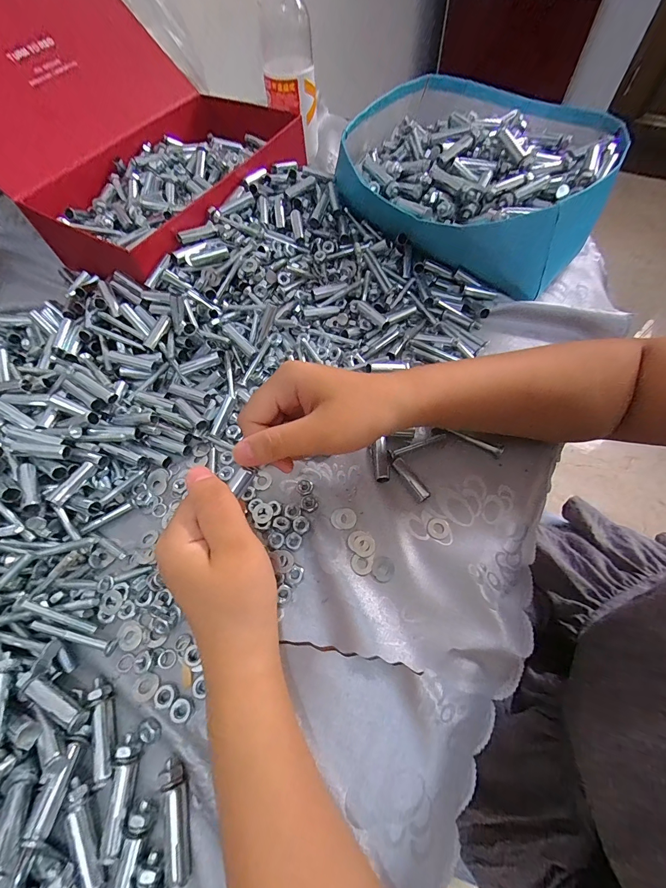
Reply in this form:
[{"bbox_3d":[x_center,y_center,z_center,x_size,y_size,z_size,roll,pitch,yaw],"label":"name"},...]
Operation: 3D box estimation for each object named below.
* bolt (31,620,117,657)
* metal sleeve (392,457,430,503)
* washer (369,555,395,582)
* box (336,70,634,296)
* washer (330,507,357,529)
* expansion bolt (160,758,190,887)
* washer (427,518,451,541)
[{"bbox_3d":[-0.178,0.133,0.240,0.055,0.007,0.008,23,65,-7],"label":"bolt"},{"bbox_3d":[0.064,0.029,0.288,0.011,0.010,0.041,-30,66,-12],"label":"metal sleeve"},{"bbox_3d":[0.038,0.094,0.261,0.017,0.004,0.018,-1,65,2],"label":"washer"},{"bbox_3d":[0.162,-0.317,0.403,0.265,0.090,0.291,25,67,14],"label":"box"},{"bbox_3d":[0.008,0.059,0.279,0.020,0.004,0.017,-4,63,1],"label":"washer"},{"bbox_3d":[-0.090,0.213,0.197,0.011,0.011,0.053,-13,63,-4],"label":"expansion bolt"},{"bbox_3d":[0.083,0.066,0.273,0.016,0.004,0.016,19,66,12],"label":"washer"}]

